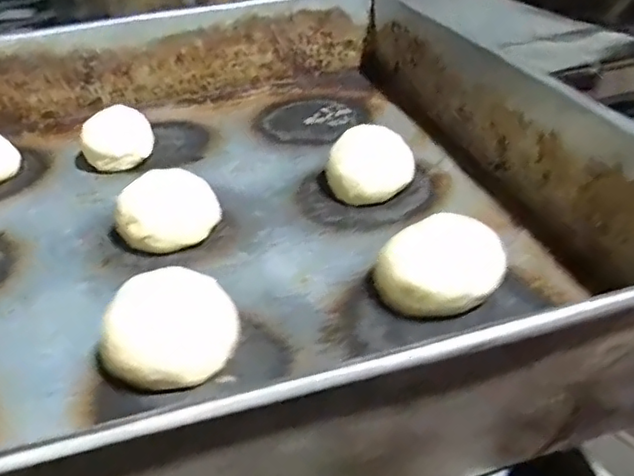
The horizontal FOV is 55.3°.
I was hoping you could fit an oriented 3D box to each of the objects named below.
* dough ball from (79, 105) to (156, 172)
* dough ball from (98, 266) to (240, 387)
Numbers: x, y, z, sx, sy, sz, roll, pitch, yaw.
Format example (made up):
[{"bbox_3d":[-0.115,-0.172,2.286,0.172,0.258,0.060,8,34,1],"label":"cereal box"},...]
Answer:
[{"bbox_3d":[-0.137,-0.069,0.417,0.045,0.030,0.039,-13,36,-11],"label":"dough ball"},{"bbox_3d":[-0.061,0.036,0.253,0.052,0.030,0.043,-10,36,-7],"label":"dough ball"}]

